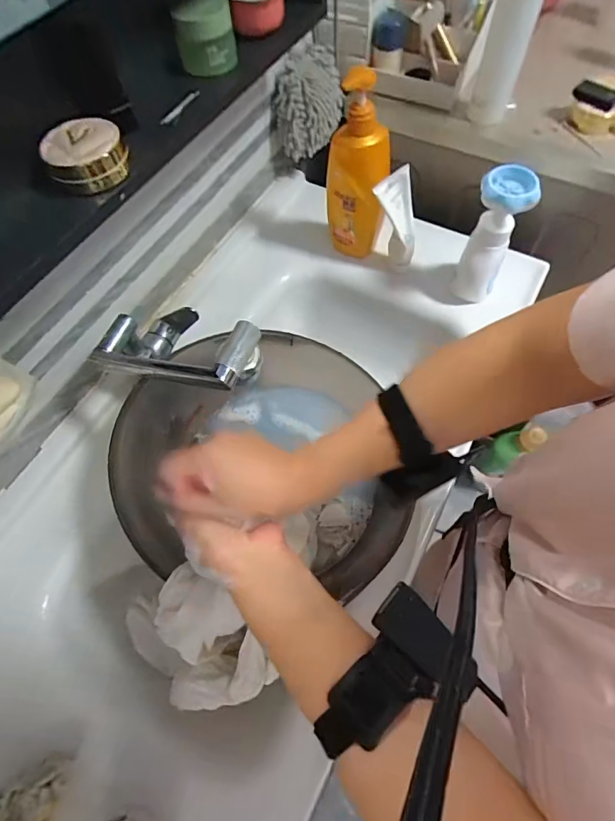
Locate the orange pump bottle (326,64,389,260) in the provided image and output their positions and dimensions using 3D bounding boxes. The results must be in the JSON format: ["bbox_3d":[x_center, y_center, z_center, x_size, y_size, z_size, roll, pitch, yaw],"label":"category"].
[{"bbox_3d":[0.074,-0.339,0.621,0.087,0.256,0.050,-2,63,2],"label":"orange pump bottle"}]

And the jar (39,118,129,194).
[{"bbox_3d":[-0.205,-0.235,0.392,0.072,0.035,0.060,-32,66,-13],"label":"jar"}]

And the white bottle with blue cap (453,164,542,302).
[{"bbox_3d":[0.256,-0.237,0.604,0.064,0.188,0.056,7,64,7],"label":"white bottle with blue cap"}]

